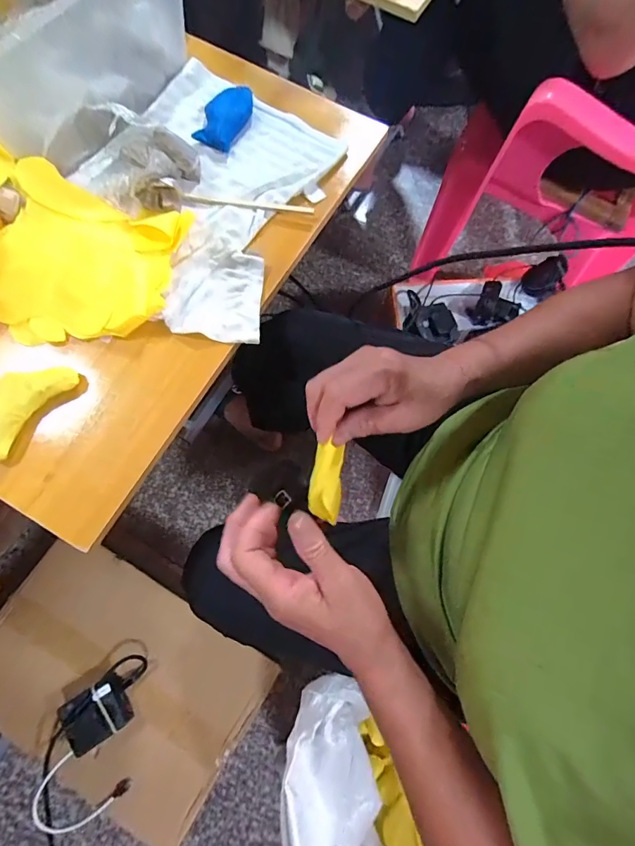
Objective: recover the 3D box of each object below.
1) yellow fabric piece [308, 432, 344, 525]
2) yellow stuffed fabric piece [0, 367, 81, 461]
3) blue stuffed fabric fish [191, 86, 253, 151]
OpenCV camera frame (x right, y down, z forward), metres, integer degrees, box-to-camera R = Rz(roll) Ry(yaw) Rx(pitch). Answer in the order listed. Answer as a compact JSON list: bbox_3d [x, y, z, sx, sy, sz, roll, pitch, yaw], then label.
[{"bbox_3d":[0.006,0.045,0.316,0.024,0.013,0.061,5,99,0],"label":"yellow fabric piece"},{"bbox_3d":[-0.289,-0.022,0.403,0.060,0.019,0.104,36,76,8],"label":"yellow stuffed fabric piece"},{"bbox_3d":[-0.113,-0.375,0.510,0.055,0.012,0.091,15,74,3],"label":"blue stuffed fabric fish"}]

